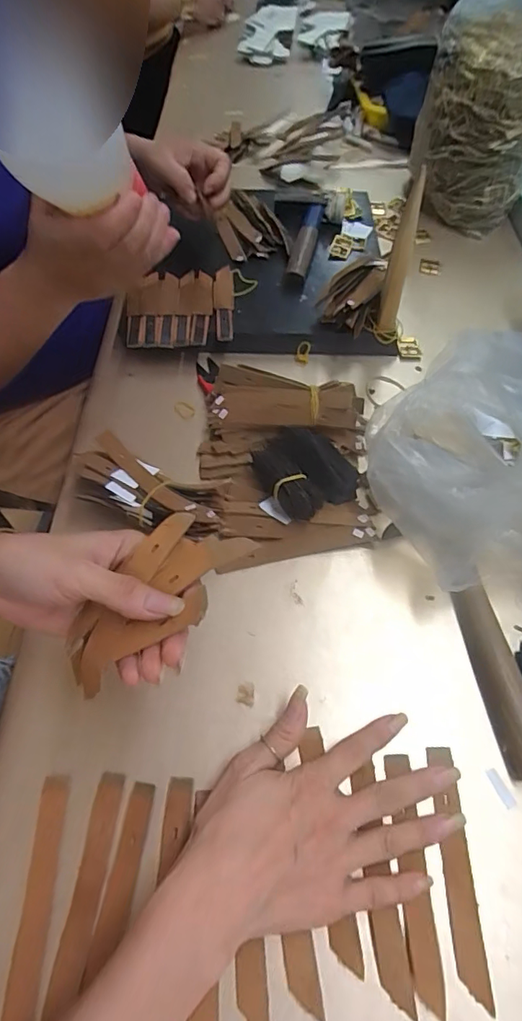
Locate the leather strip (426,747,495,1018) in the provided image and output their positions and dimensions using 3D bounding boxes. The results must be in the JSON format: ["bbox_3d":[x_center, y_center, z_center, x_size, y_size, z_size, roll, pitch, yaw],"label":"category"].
[{"bbox_3d":[0.117,0.213,0.295,0.017,0.009,0.125,2,60,-2],"label":"leather strip"}]

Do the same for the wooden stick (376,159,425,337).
[{"bbox_3d":[0.132,-0.233,0.470,0.019,0.161,0.023,9,58,7],"label":"wooden stick"}]

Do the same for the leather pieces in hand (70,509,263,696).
[{"bbox_3d":[-0.062,0.050,0.274,0.061,0.025,0.120,41,84,23],"label":"leather pieces in hand"}]

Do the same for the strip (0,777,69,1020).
[{"bbox_3d":[-0.131,0.229,0.289,0.020,0.007,0.124,-3,58,-1],"label":"strip"}]

